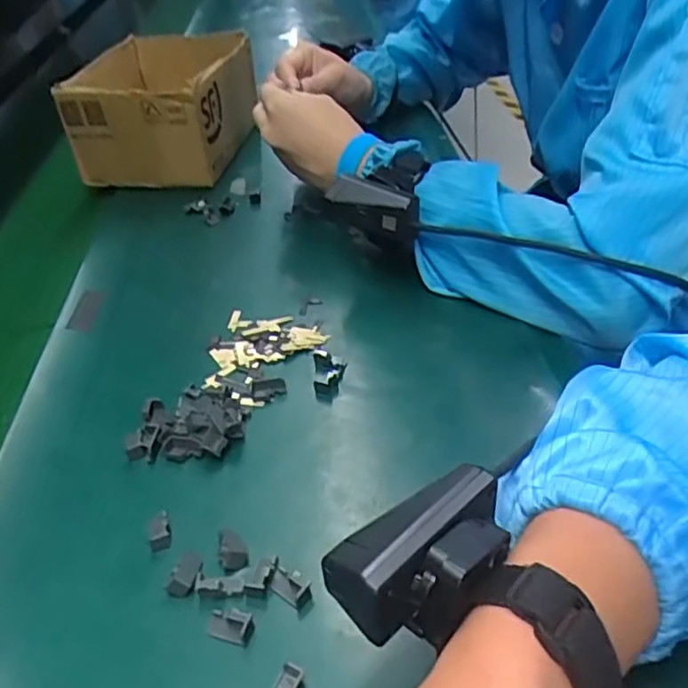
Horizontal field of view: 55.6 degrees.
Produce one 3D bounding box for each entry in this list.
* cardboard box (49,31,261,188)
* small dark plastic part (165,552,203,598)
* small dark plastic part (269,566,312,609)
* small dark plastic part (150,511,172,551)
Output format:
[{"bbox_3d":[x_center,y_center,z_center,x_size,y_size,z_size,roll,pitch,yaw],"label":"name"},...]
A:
[{"bbox_3d":[-0.196,-0.264,0.729,0.156,0.106,0.211,0,39,10],"label":"cardboard box"},{"bbox_3d":[-0.076,0.110,0.314,0.013,0.004,0.023,2,40,12],"label":"small dark plastic part"},{"bbox_3d":[-0.026,0.112,0.305,0.020,0.005,0.012,23,48,33],"label":"small dark plastic part"},{"bbox_3d":[-0.095,0.095,0.336,0.011,0.005,0.024,-15,39,-9],"label":"small dark plastic part"}]

